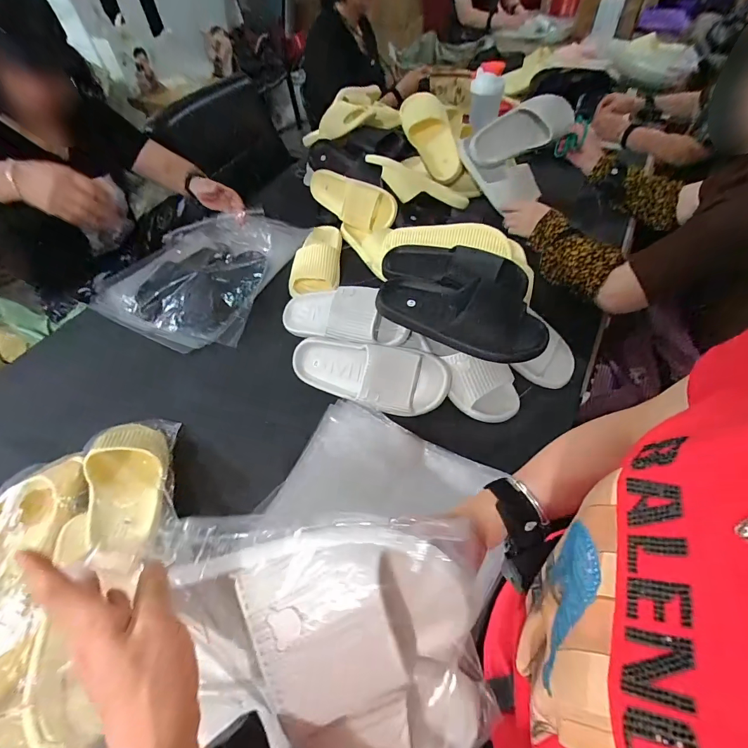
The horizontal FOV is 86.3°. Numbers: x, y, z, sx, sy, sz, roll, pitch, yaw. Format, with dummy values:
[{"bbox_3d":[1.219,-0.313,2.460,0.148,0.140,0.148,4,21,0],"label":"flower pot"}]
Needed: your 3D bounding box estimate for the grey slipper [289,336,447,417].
[{"bbox_3d":[-0.013,0.002,0.667,0.269,0.078,0.107,8,93,17],"label":"grey slipper"}]

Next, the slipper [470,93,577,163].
[{"bbox_3d":[0.362,-0.608,0.997,0.307,0.106,0.074,-24,17,-8],"label":"slipper"}]

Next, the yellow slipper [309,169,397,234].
[{"bbox_3d":[-0.052,-0.427,0.980,0.249,0.101,0.075,35,33,26],"label":"yellow slipper"}]

